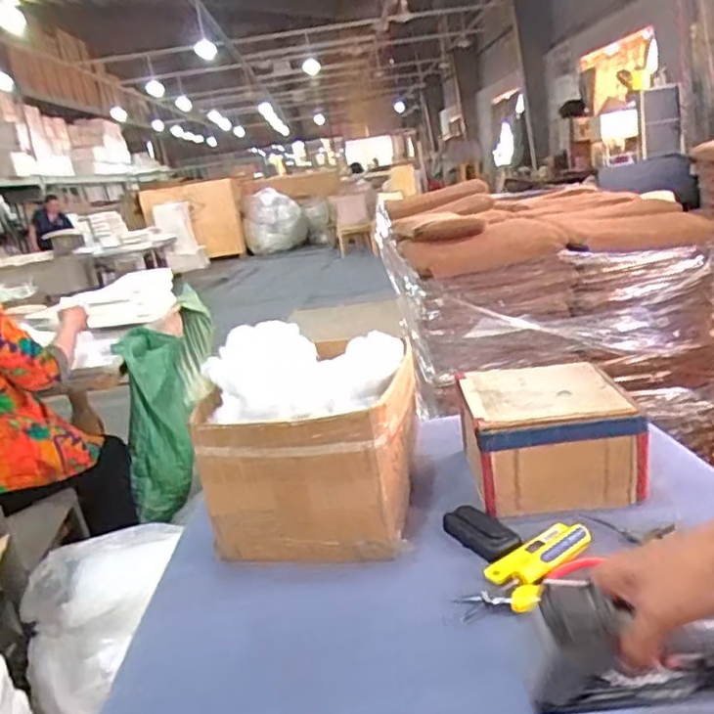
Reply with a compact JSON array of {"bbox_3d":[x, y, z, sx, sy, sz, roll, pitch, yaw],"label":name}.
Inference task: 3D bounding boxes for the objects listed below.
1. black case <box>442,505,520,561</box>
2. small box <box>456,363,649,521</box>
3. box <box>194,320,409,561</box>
[{"bbox_3d":[0.150,0.217,0.819,0.053,0.021,0.102,-17,18,-28],"label":"black case"},{"bbox_3d":[0.264,0.114,0.932,0.214,0.141,0.209,-6,16,1],"label":"small box"},{"bbox_3d":[-0.063,0.106,0.901,0.271,0.239,0.256,-4,16,10],"label":"box"}]

